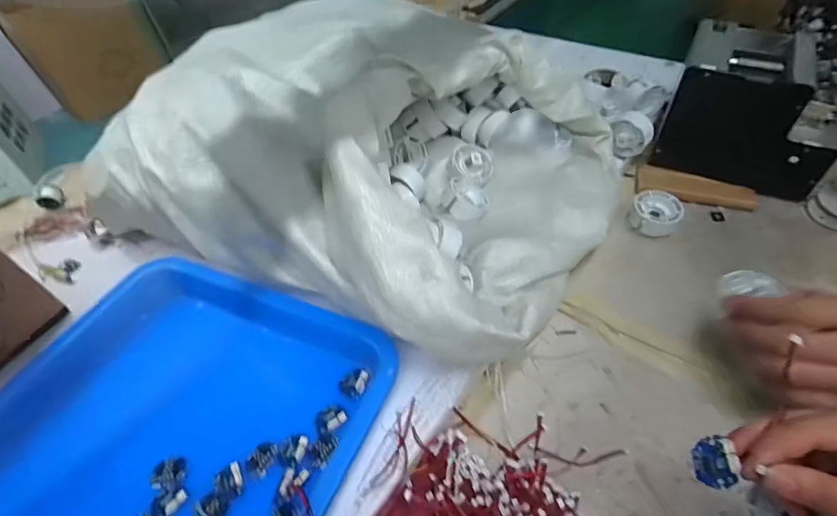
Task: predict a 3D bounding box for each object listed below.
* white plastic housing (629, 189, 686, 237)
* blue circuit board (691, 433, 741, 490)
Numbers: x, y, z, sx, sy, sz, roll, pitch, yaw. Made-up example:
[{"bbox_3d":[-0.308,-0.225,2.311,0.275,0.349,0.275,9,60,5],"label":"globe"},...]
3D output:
[{"bbox_3d":[0.283,-0.053,0.544,0.054,0.030,0.047,17,54,20],"label":"white plastic housing"},{"bbox_3d":[0.166,0.115,0.257,0.021,0.004,0.029,-18,86,27],"label":"blue circuit board"}]

